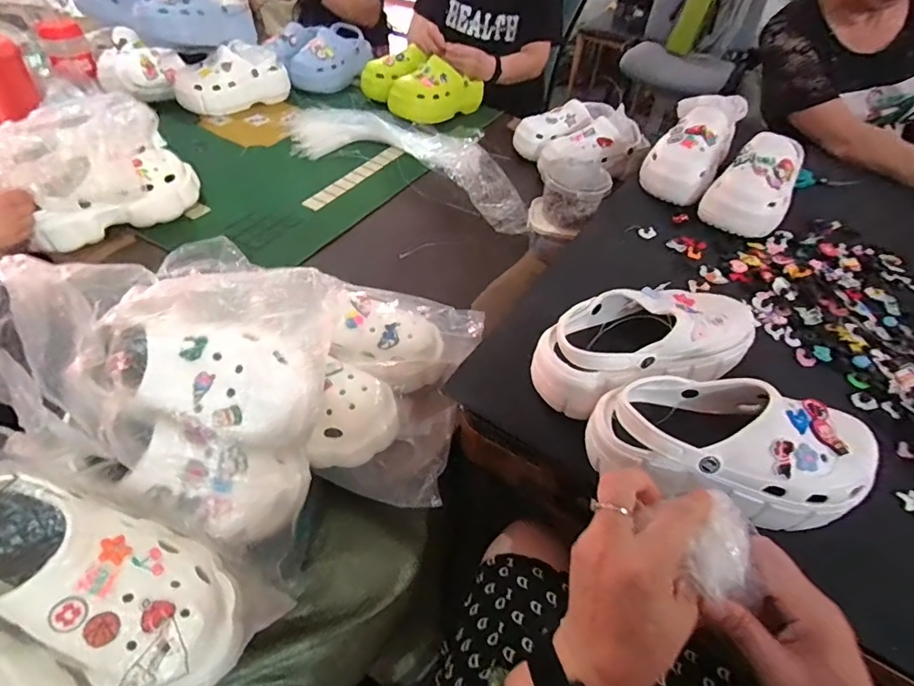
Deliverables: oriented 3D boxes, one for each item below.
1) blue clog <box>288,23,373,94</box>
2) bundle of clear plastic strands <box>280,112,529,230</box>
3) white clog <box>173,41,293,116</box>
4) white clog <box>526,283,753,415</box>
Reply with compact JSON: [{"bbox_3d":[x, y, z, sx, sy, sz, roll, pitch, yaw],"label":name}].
[{"bbox_3d":[-0.313,-0.731,1.298,0.093,0.105,0.236,29,51,20],"label":"blue clog"},{"bbox_3d":[-0.098,-0.400,1.086,0.634,0.048,0.264,24,50,17],"label":"bundle of clear plastic strands"},{"bbox_3d":[-0.515,-0.613,1.162,0.255,0.111,0.097,-30,56,-28],"label":"white clog"},{"bbox_3d":[0.203,-0.007,0.542,0.245,0.086,0.102,-13,50,-16],"label":"white clog"}]

